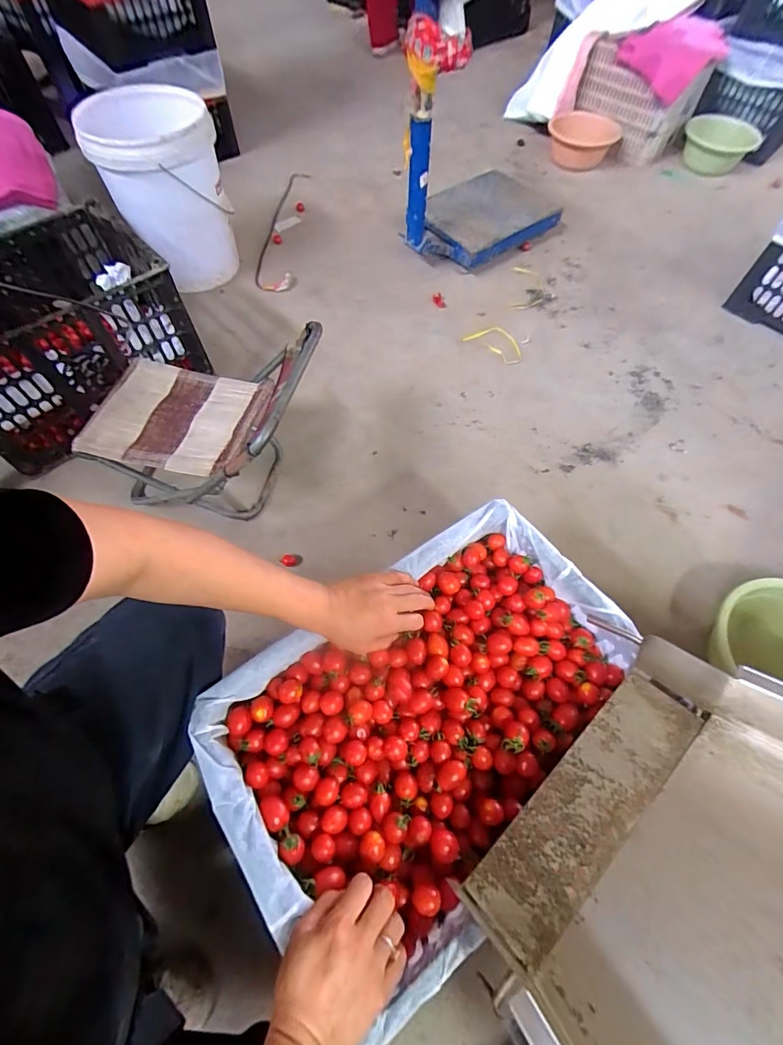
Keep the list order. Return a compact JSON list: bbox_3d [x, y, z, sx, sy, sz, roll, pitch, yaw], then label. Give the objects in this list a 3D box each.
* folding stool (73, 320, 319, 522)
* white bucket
[{"bbox_3d":[-0.338,-0.181,0.843,0.412,0.357,0.276,16,64,8],"label":"folding stool"},{"bbox_3d":[-0.569,-0.843,1.145,0.281,0.351,0.266,1,62,-1],"label":"white bucket"}]

